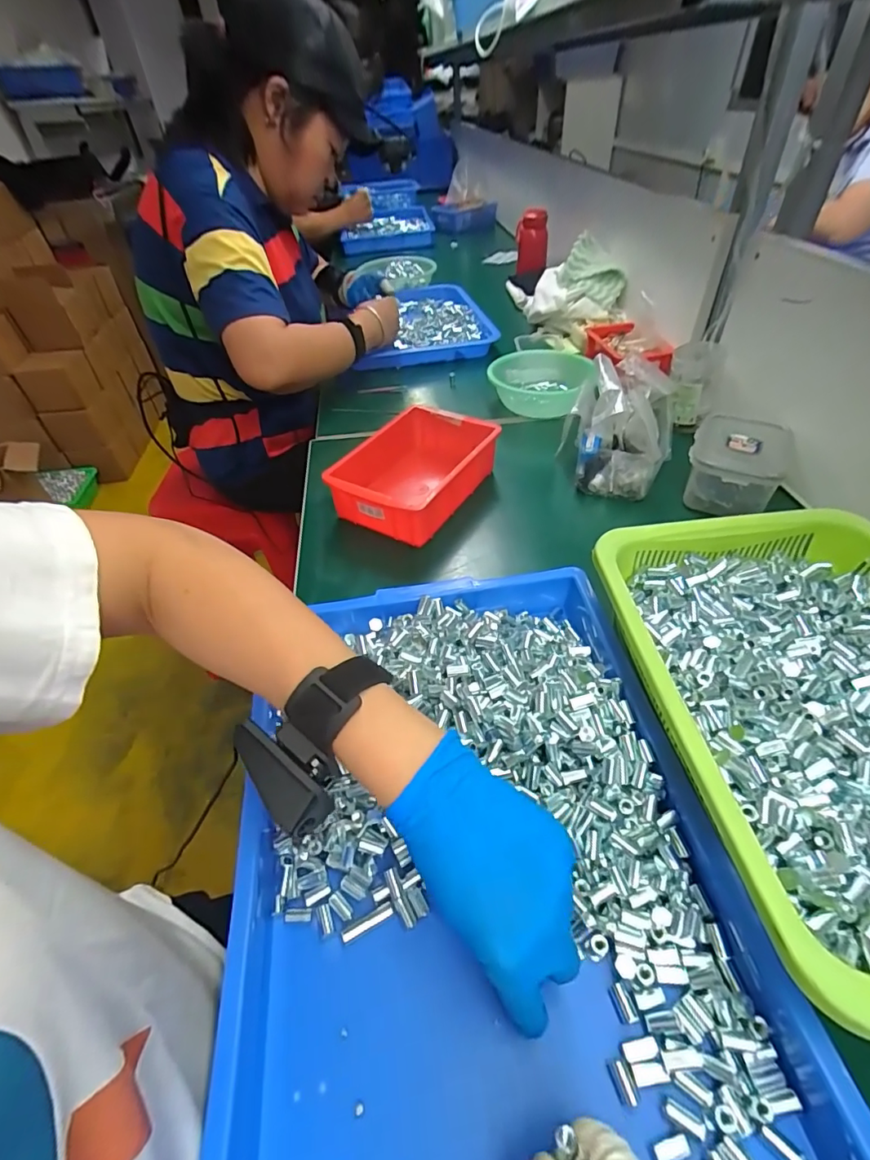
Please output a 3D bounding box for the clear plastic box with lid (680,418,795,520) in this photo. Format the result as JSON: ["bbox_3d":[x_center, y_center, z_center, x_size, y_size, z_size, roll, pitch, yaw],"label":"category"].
[{"bbox_3d":[0.348,-0.134,0.564,0.101,0.056,0.124,20,52,22],"label":"clear plastic box with lid"}]

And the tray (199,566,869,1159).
[{"bbox_3d":[0.022,0.167,0.301,0.300,0.056,0.417,-9,47,-4],"label":"tray"}]

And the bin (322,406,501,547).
[{"bbox_3d":[-0.022,-0.131,0.597,0.137,0.069,0.197,22,52,24],"label":"bin"}]

